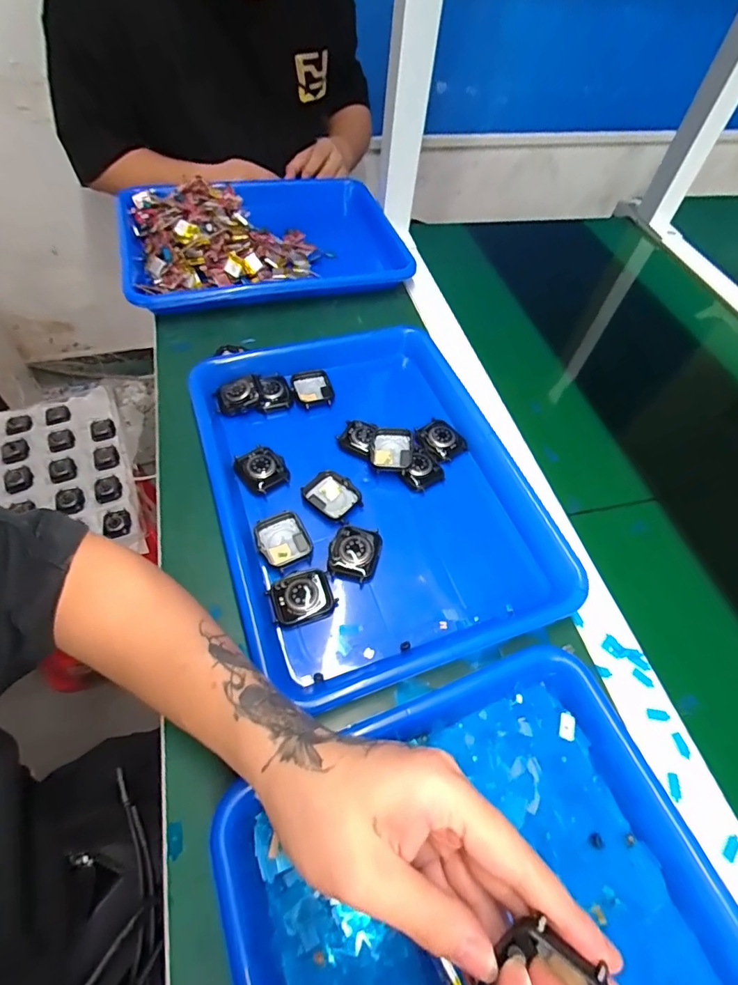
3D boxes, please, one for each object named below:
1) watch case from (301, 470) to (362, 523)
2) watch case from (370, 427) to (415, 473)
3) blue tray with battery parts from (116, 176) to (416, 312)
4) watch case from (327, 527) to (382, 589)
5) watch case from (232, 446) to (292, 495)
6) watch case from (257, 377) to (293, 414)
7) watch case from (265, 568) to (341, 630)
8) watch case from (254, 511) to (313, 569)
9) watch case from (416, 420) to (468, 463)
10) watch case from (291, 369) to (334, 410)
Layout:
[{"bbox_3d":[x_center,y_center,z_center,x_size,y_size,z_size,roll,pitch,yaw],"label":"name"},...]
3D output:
[{"bbox_3d":[-0.030,0.003,0.397,0.044,0.009,0.036,35,60,18],"label":"watch case"},{"bbox_3d":[0.021,-0.036,0.423,0.038,0.018,0.041,0,56,-4],"label":"watch case"},{"bbox_3d":[-0.129,-0.322,0.596,0.341,0.060,0.244,-14,58,-13],"label":"blue tray with battery parts"},{"bbox_3d":[-0.011,0.047,0.368,0.038,0.011,0.044,15,56,6],"label":"watch case"},{"bbox_3d":[-0.095,-0.018,0.415,0.039,0.021,0.041,-24,61,-19],"label":"watch case"},{"bbox_3d":[-0.095,-0.100,0.466,0.032,0.015,0.041,-11,57,-11],"label":"watch case"},{"bbox_3d":[-0.049,0.077,0.346,0.046,0.011,0.038,-18,59,-16],"label":"watch case"},{"bbox_3d":[-0.067,0.039,0.371,0.039,0.012,0.044,-20,60,-17],"label":"watch case"},{"bbox_3d":[0.068,-0.050,0.445,0.039,0.014,0.041,-29,63,-22],"label":"watch case"},{"bbox_3d":[-0.057,-0.104,0.471,0.038,0.012,0.042,-10,57,-11],"label":"watch case"}]

